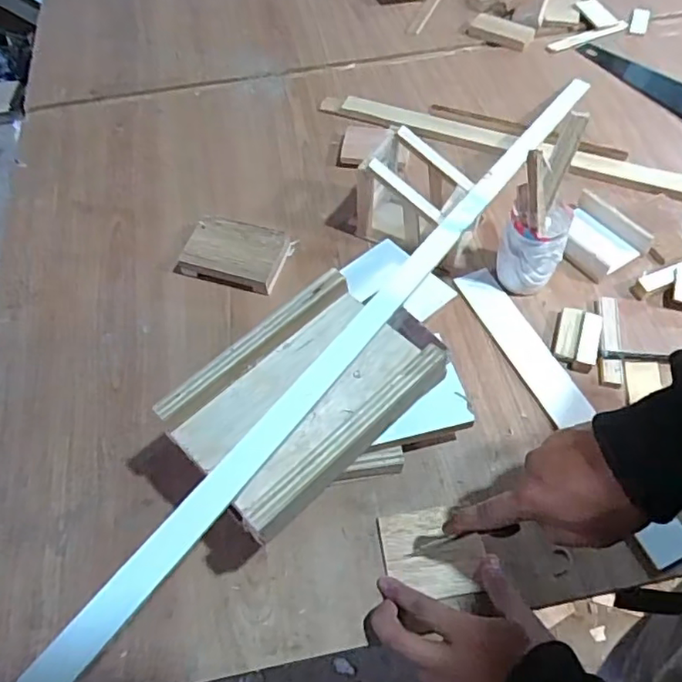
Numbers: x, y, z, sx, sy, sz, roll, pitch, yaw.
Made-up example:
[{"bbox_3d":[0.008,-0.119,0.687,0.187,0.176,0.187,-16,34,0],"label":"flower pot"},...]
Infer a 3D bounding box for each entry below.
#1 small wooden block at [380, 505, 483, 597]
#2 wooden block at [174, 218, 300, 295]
[{"bbox_3d":[0.079,0.179,0.499,0.082,0.004,0.073,-7,57,-2],"label":"small wooden block"},{"bbox_3d":[-0.122,-0.102,0.679,0.121,0.027,0.075,10,58,10],"label":"wooden block"}]

